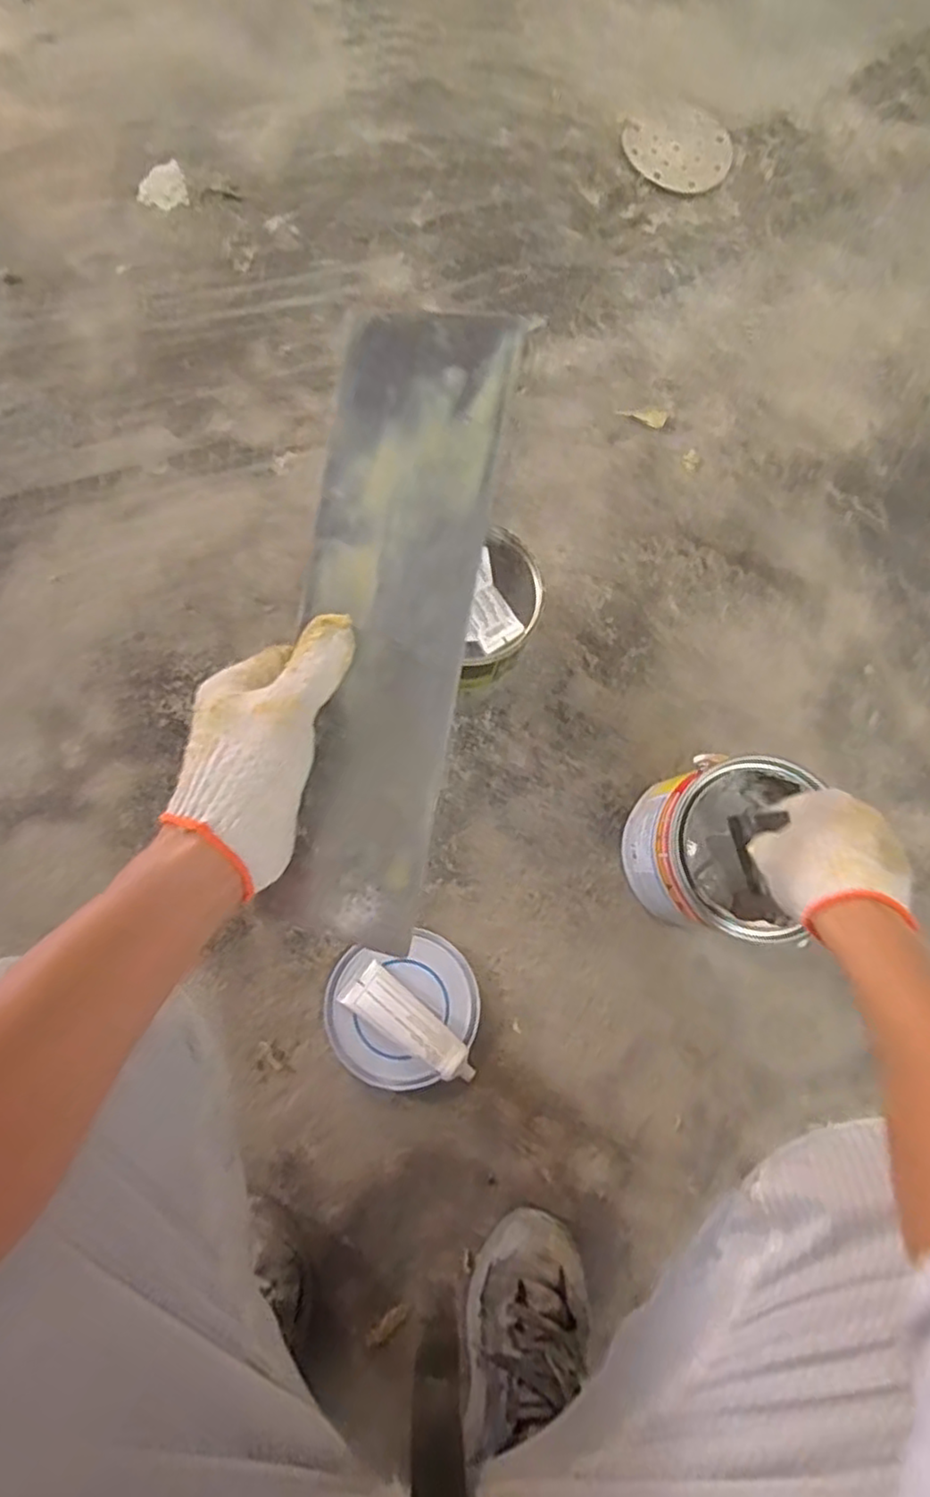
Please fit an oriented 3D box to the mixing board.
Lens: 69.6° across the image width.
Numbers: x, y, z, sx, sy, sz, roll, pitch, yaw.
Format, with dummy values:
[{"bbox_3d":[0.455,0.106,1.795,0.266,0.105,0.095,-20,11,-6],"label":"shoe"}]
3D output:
[{"bbox_3d":[-0.044,-0.058,0.367,0.094,0.008,0.331,13,96,14],"label":"mixing board"}]

